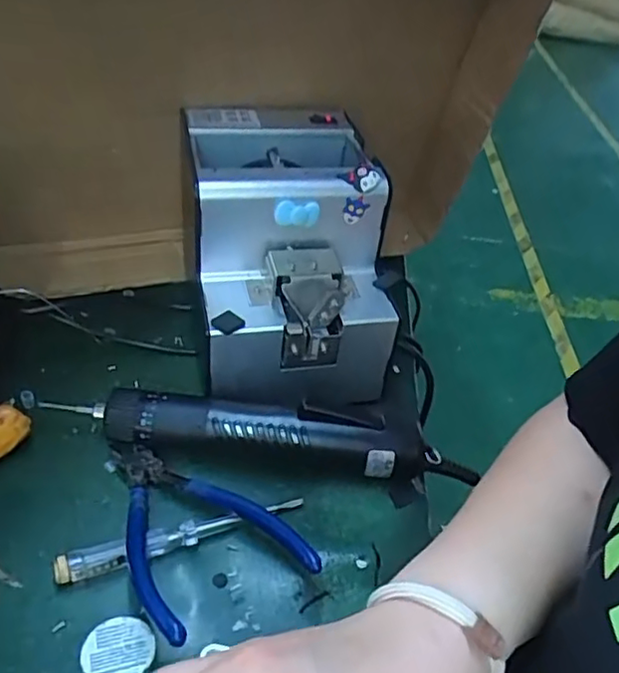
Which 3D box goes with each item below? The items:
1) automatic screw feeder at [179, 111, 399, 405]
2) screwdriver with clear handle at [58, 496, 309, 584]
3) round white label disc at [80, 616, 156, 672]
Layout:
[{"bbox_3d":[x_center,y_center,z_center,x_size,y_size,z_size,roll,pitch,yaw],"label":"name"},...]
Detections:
[{"bbox_3d":[-0.019,-0.059,0.443,0.126,0.140,0.175,-5,41,-14],"label":"automatic screw feeder"},{"bbox_3d":[-0.069,0.111,0.350,0.138,0.014,0.015,-11,43,-20],"label":"screwdriver with clear handle"},{"bbox_3d":[-0.094,0.154,0.306,0.034,0.004,0.032,4,40,-3],"label":"round white label disc"}]

